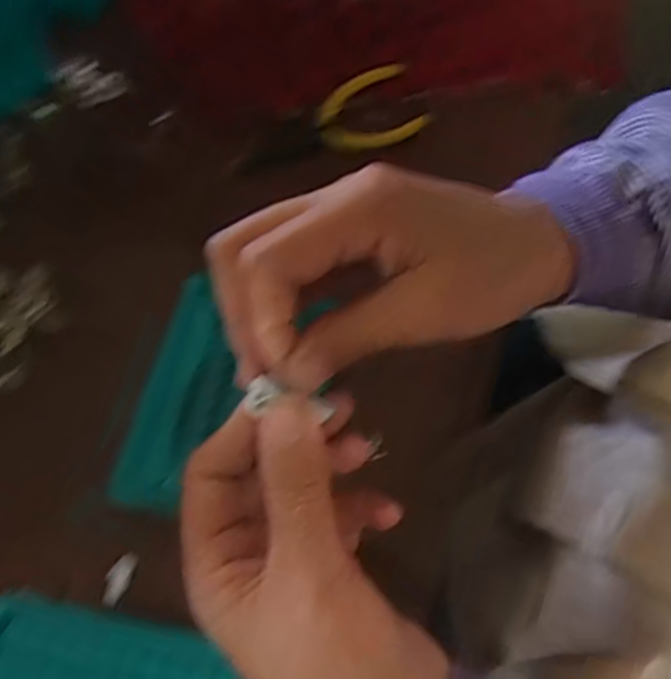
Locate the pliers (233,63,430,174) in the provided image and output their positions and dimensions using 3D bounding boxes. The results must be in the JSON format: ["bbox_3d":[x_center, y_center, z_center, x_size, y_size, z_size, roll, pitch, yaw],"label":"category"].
[{"bbox_3d":[-0.006,-0.137,0.433,0.117,0.020,0.046,-16,68,-4],"label":"pliers"}]

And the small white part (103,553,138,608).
[{"bbox_3d":[-0.109,0.120,0.348,0.011,0.006,0.025,15,69,9],"label":"small white part"}]

